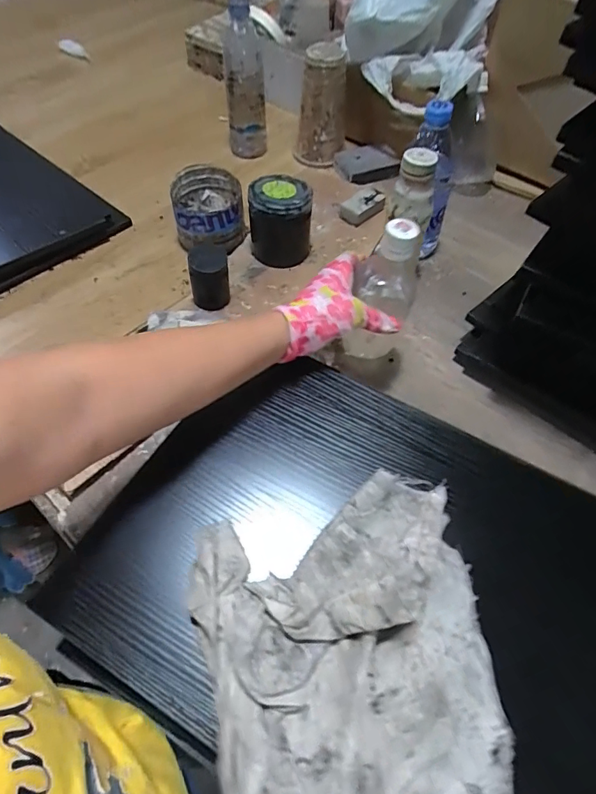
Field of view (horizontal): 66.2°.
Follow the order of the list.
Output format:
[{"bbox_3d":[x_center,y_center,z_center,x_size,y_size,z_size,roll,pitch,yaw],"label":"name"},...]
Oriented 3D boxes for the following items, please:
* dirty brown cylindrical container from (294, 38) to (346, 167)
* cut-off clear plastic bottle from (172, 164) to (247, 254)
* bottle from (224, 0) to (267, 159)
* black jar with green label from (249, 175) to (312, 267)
[{"bbox_3d":[0.041,-0.477,0.753,0.077,0.156,0.079,5,57,0],"label":"dirty brown cylindrical container"},{"bbox_3d":[-0.129,-0.264,0.665,0.098,0.083,0.099,-9,58,-8],"label":"cut-off clear plastic bottle"},{"bbox_3d":[-0.084,-0.496,0.725,0.060,0.218,0.053,-3,57,-4],"label":"bottle"},{"bbox_3d":[-0.025,-0.244,0.637,0.081,0.103,0.075,1,57,-2],"label":"black jar with green label"}]

